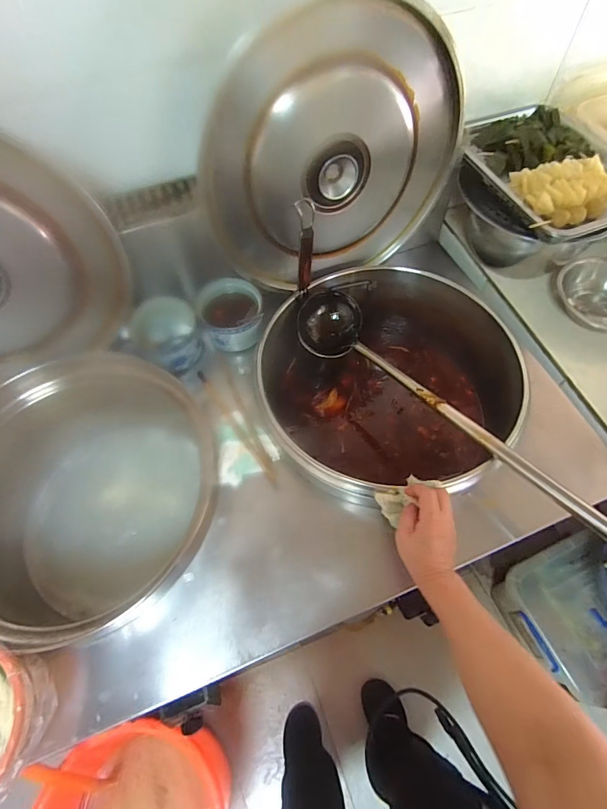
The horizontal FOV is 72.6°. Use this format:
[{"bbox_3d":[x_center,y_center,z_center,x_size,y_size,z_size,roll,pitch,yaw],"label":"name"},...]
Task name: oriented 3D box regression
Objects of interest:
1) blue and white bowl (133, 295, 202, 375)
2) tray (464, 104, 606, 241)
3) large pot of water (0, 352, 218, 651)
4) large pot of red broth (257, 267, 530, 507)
[{"bbox_3d":[-0.239,-0.130,0.752,0.111,0.070,0.116,-1,61,1],"label":"blue and white bowl"},{"bbox_3d":[0.450,-0.442,0.750,0.271,0.054,0.335,-16,62,-7],"label":"tray"},{"bbox_3d":[-0.371,0.163,0.734,0.439,0.223,0.438,-1,61,1],"label":"large pot of water"},{"bbox_3d":[0.128,-0.025,0.811,0.405,0.219,0.422,-1,61,1],"label":"large pot of red broth"}]

